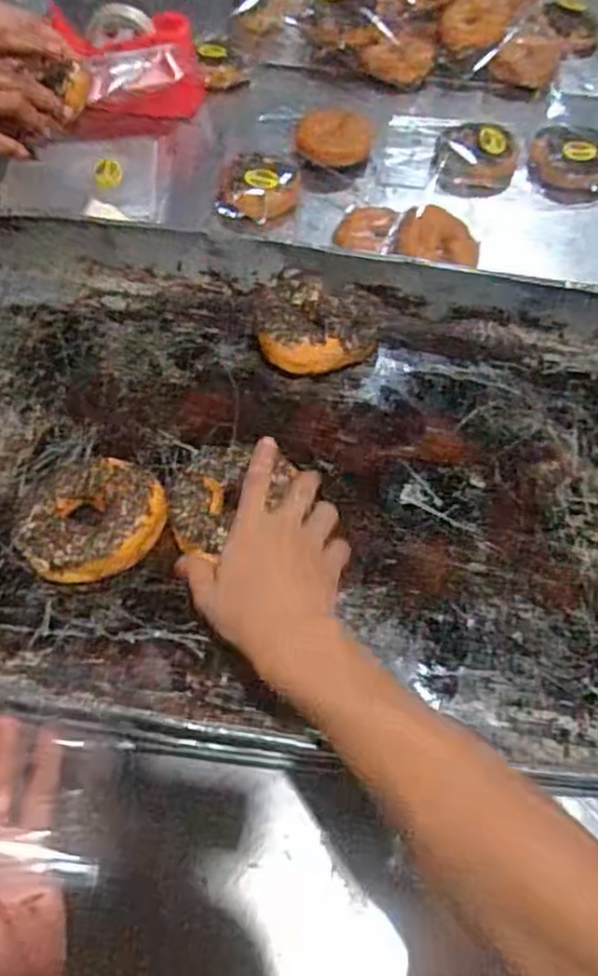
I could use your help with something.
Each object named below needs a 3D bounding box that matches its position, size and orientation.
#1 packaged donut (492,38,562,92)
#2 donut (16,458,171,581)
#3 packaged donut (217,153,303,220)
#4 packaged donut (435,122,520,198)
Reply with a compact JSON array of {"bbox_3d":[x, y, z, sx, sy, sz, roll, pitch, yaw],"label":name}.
[{"bbox_3d":[0.317,-0.595,1.015,0.085,0.024,0.102,22,61,12],"label":"packaged donut"},{"bbox_3d":[-0.142,0.026,0.514,0.088,0.034,0.092,0,61,0],"label":"donut"},{"bbox_3d":[-0.046,-0.360,0.866,0.096,0.041,0.108,1,59,0],"label":"packaged donut"},{"bbox_3d":[0.219,-0.407,0.900,0.100,0.040,0.113,13,59,7],"label":"packaged donut"}]

